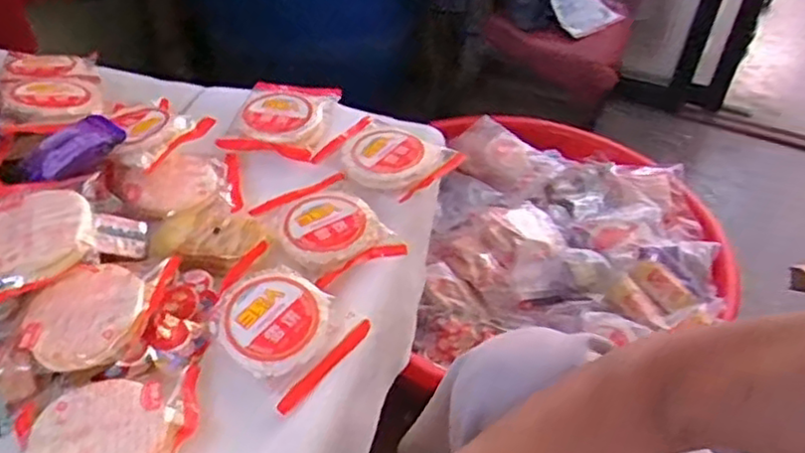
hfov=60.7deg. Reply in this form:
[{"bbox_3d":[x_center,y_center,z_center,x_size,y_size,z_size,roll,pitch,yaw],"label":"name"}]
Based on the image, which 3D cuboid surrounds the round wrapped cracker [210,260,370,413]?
[{"bbox_3d":[-0.084,0.068,0.484,0.091,0.024,0.082,31,49,26],"label":"round wrapped cracker"}]

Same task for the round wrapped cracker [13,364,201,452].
[{"bbox_3d":[-0.182,0.129,0.422,0.108,0.019,0.079,-9,44,-14],"label":"round wrapped cracker"}]

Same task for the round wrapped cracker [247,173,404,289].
[{"bbox_3d":[-0.062,0.000,0.559,0.079,0.015,0.114,-24,50,-28],"label":"round wrapped cracker"}]

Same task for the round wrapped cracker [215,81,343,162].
[{"bbox_3d":[-0.116,-0.109,0.659,0.093,0.014,0.107,6,42,2],"label":"round wrapped cracker"}]

